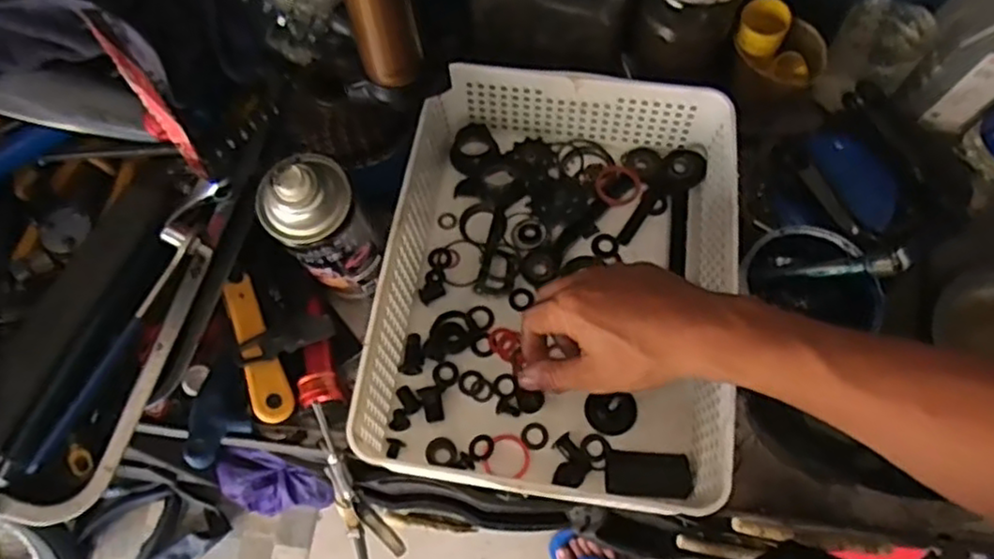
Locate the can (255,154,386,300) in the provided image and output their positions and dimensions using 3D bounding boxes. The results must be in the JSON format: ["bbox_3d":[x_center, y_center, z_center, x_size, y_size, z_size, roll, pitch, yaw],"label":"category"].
[{"bbox_3d":[-0.125,-0.034,0.487,0.058,0.155,0.057,0,68,0],"label":"can"}]

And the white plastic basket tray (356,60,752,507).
[{"bbox_3d":[0.045,-0.006,0.528,0.247,0.086,0.331,8,69,3],"label":"white plastic basket tray"}]

